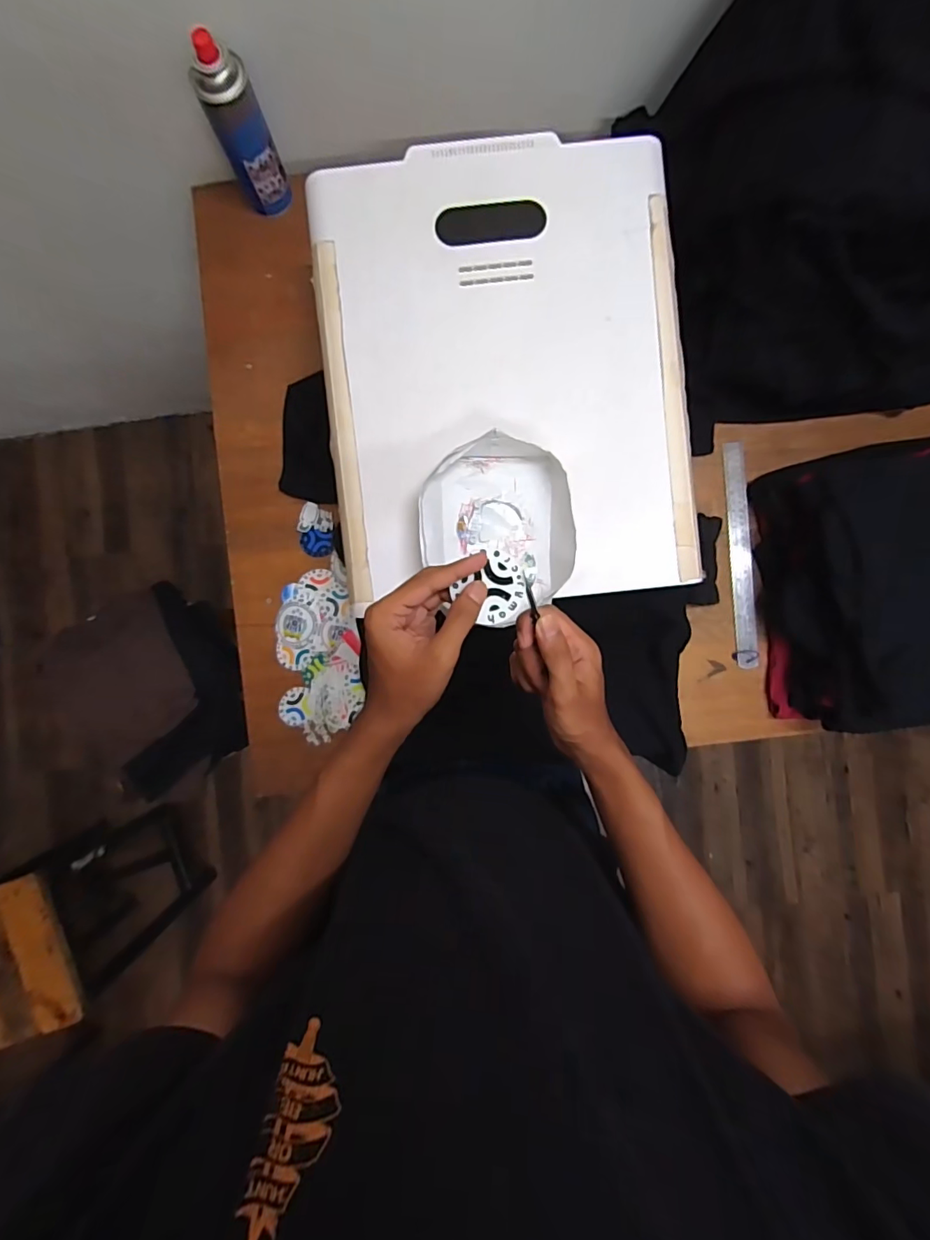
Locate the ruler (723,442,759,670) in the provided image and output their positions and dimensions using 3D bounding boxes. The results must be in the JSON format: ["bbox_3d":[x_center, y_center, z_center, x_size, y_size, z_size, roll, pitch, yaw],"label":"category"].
[{"bbox_3d":[0.399,-0.093,0.727,0.029,0.007,0.321,-4,90,11],"label":"ruler"}]

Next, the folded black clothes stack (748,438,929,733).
[{"bbox_3d":[0.647,-0.058,0.650,0.447,0.154,0.365,-5,91,-1],"label":"folded black clothes stack"}]

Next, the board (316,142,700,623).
[{"bbox_3d":[0.044,-0.278,0.563,0.398,0.033,0.496,-5,88,-1],"label":"board"}]

